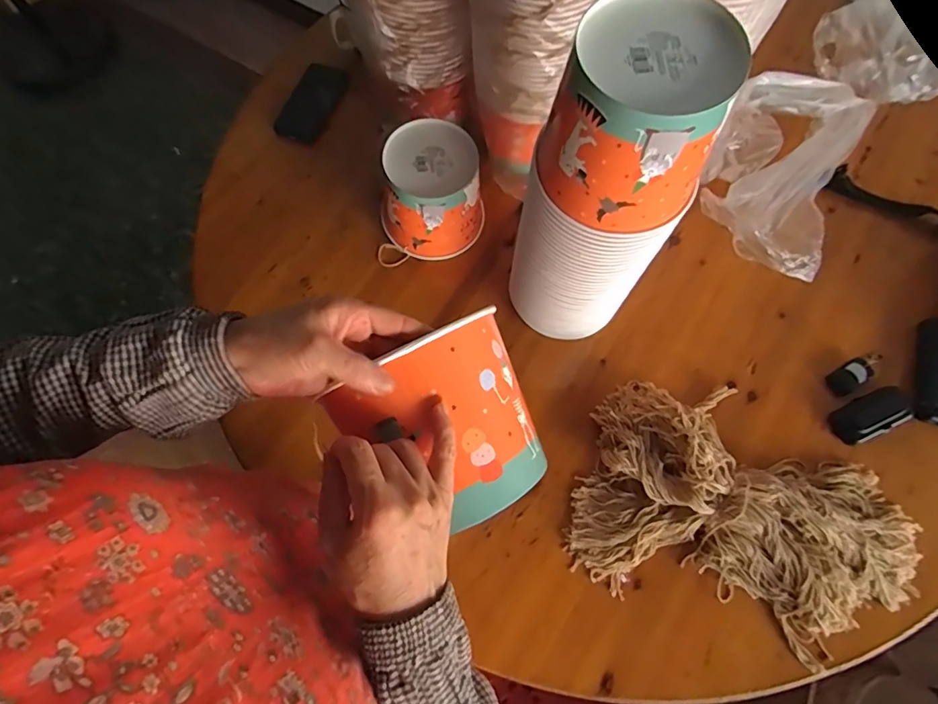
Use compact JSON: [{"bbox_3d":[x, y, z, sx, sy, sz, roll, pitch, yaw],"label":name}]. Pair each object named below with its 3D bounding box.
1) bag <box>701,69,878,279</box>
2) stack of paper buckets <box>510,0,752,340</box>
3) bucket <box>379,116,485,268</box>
[{"bbox_3d":[0.493,-0.292,0.808,0.195,0.059,0.372,26,73,9],"label":"bag"},{"bbox_3d":[0.141,-0.157,0.557,0.149,0.382,0.145,27,73,9],"label":"stack of paper buckets"},{"bbox_3d":[-0.060,-0.233,0.750,0.153,0.149,0.138,-5,71,-2],"label":"bucket"}]

